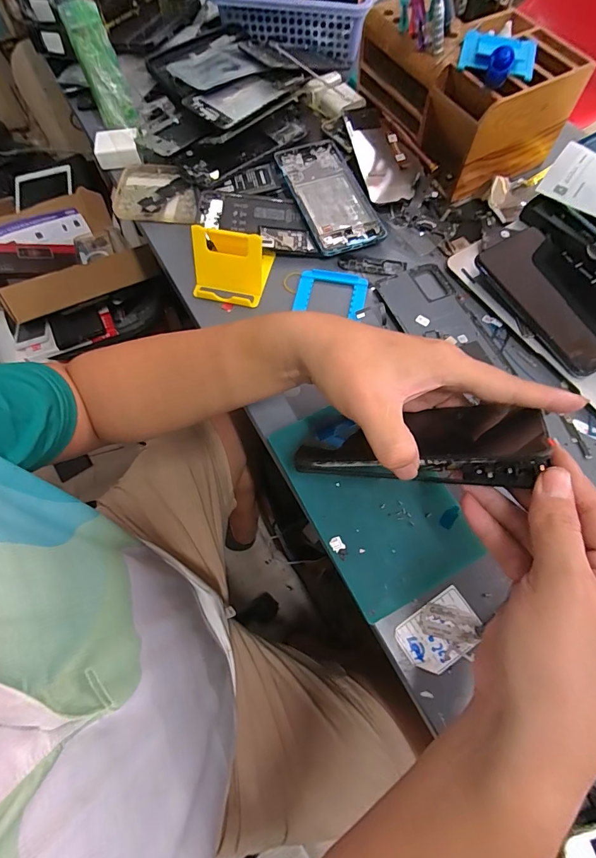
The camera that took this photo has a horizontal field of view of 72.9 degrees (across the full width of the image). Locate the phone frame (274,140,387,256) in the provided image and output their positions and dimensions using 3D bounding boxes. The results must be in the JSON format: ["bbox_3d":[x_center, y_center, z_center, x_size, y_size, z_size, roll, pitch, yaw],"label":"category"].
[{"bbox_3d":[0.034,-0.267,0.460,0.077,0.008,0.161,-19,72,-8],"label":"phone frame"}]

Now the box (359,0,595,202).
[{"bbox_3d":[0.183,-0.384,0.455,0.131,0.096,0.208,-30,70,-13],"label":"box"}]

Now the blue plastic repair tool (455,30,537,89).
[{"bbox_3d":[0.190,-0.357,0.381,0.071,0.030,0.079,21,69,9],"label":"blue plastic repair tool"}]

